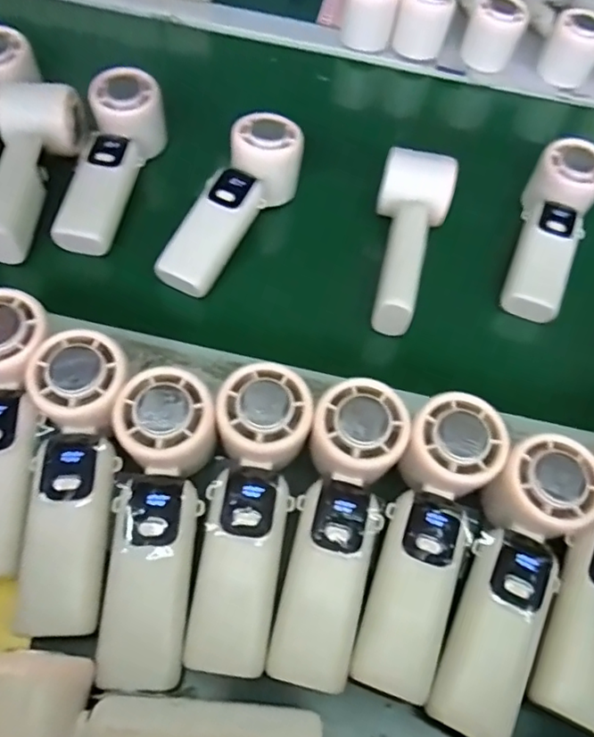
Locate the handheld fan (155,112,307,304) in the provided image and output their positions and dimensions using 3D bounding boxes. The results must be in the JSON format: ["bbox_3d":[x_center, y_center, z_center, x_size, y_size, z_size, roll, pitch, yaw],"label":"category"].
[{"bbox_3d":[-0.048,-0.129,0.443,0.053,0.049,0.160,21,59,9],"label":"handheld fan"}]

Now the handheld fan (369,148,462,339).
[{"bbox_3d":[0.086,-0.100,0.436,0.056,0.045,0.149,12,58,4],"label":"handheld fan"}]

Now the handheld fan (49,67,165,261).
[{"bbox_3d":[-0.153,-0.164,0.466,0.050,0.052,0.163,11,72,3],"label":"handheld fan"}]

